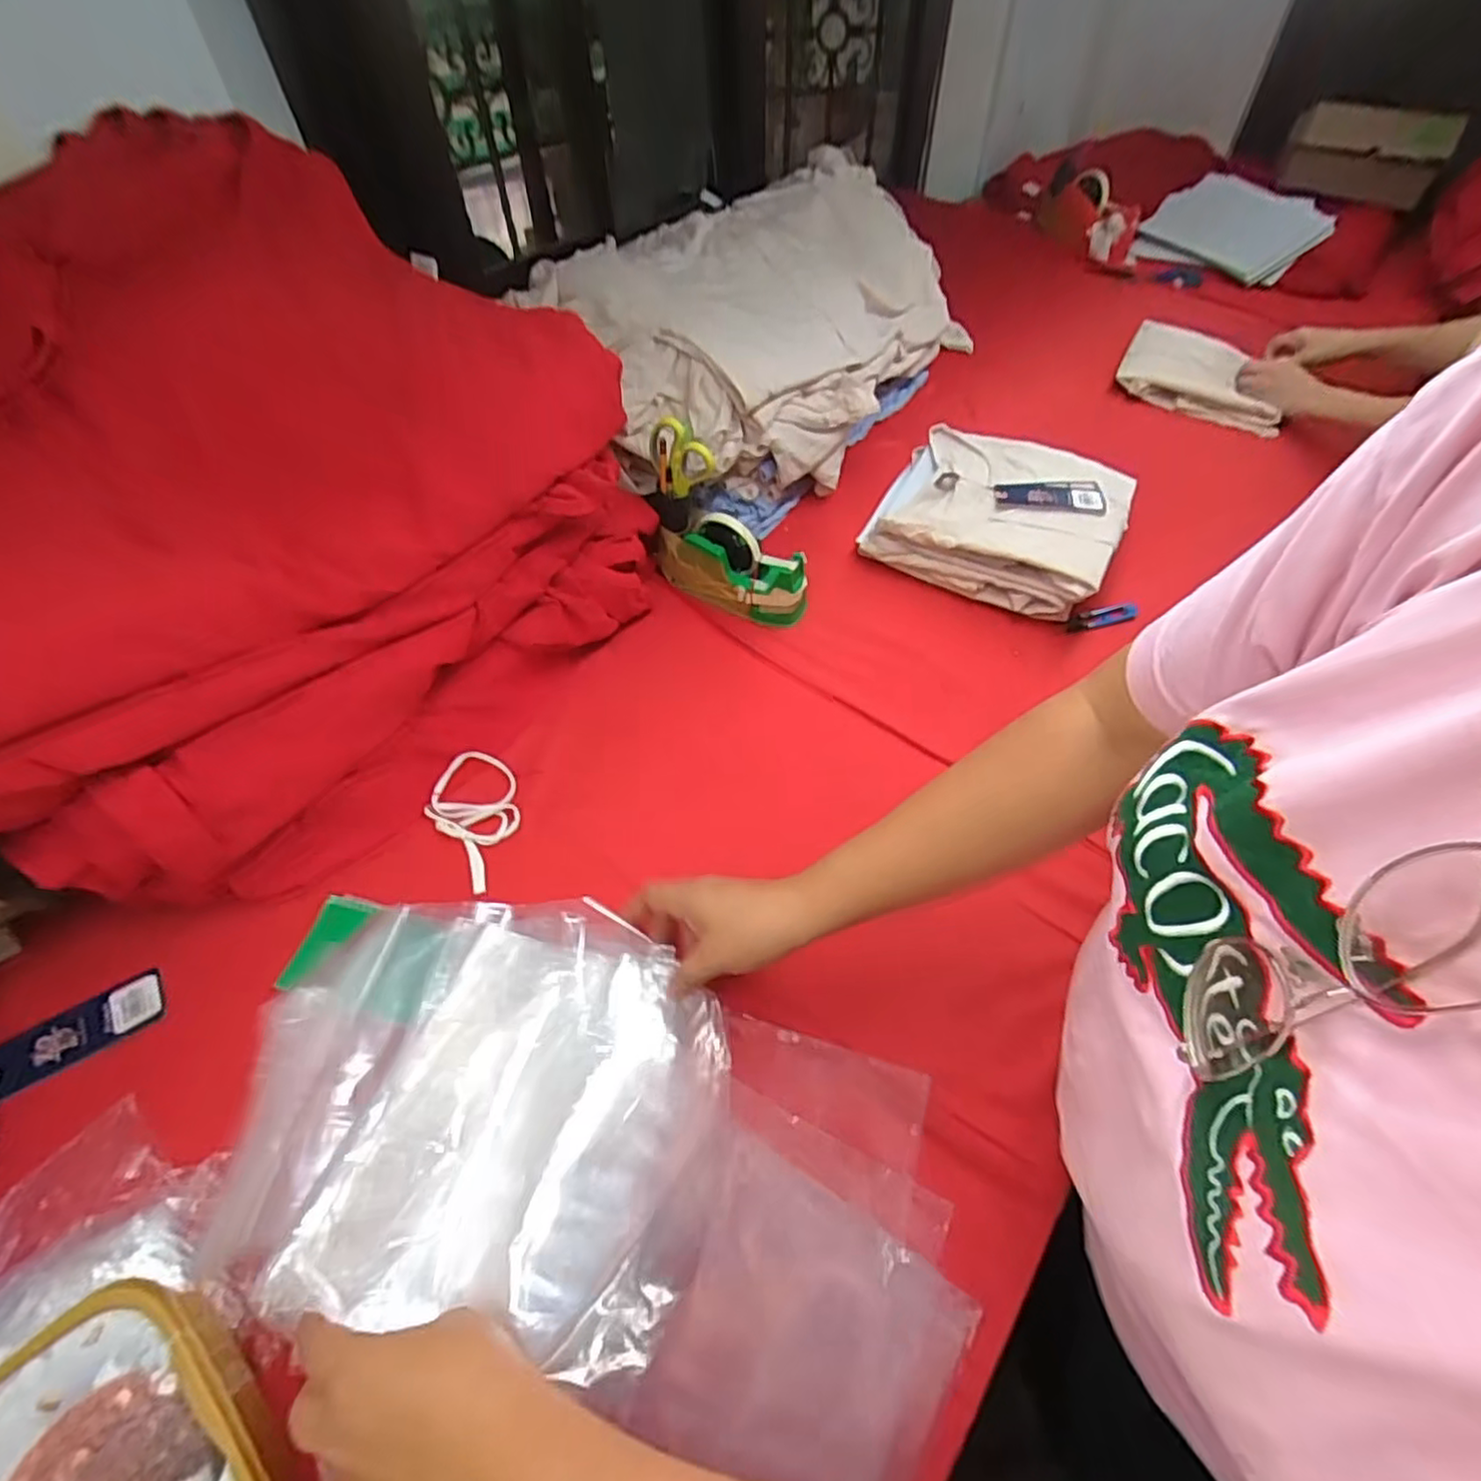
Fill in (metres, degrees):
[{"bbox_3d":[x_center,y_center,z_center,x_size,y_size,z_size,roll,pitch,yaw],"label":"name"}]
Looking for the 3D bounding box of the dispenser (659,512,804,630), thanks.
[{"bbox_3d":[-0.011,-0.203,0.793,0.181,0.101,0.059,14,54,13],"label":"dispenser"}]

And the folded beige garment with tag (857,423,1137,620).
[{"bbox_3d":[0.314,-0.270,0.845,0.269,0.092,0.214,23,56,19],"label":"folded beige garment with tag"}]

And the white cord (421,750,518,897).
[{"bbox_3d":[-0.239,0.068,0.640,0.083,0.023,0.128,-34,58,-22],"label":"white cord"}]

